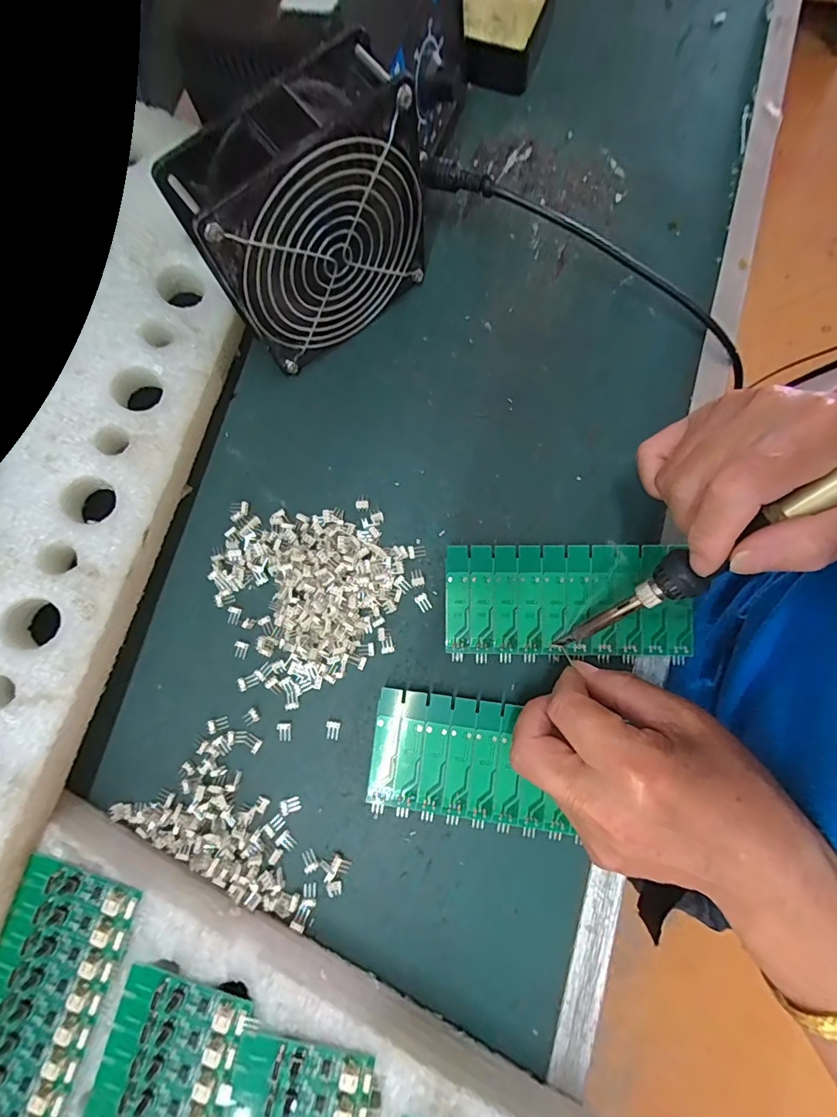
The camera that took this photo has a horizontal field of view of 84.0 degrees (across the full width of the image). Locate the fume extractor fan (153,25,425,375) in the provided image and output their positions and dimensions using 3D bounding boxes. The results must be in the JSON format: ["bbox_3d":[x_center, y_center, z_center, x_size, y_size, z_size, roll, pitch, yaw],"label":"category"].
[{"bbox_3d":[-0.055,-0.178,0.262,0.126,0.124,0.046,-34,80,-4],"label":"fume extractor fan"}]

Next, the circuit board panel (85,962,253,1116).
[{"bbox_3d":[-0.128,0.271,0.213,0.061,0.011,0.139,15,81,5],"label":"circuit board panel"}]

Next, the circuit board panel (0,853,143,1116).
[{"bbox_3d":[-0.187,0.224,0.224,0.060,0.009,0.137,16,81,5],"label":"circuit board panel"}]

